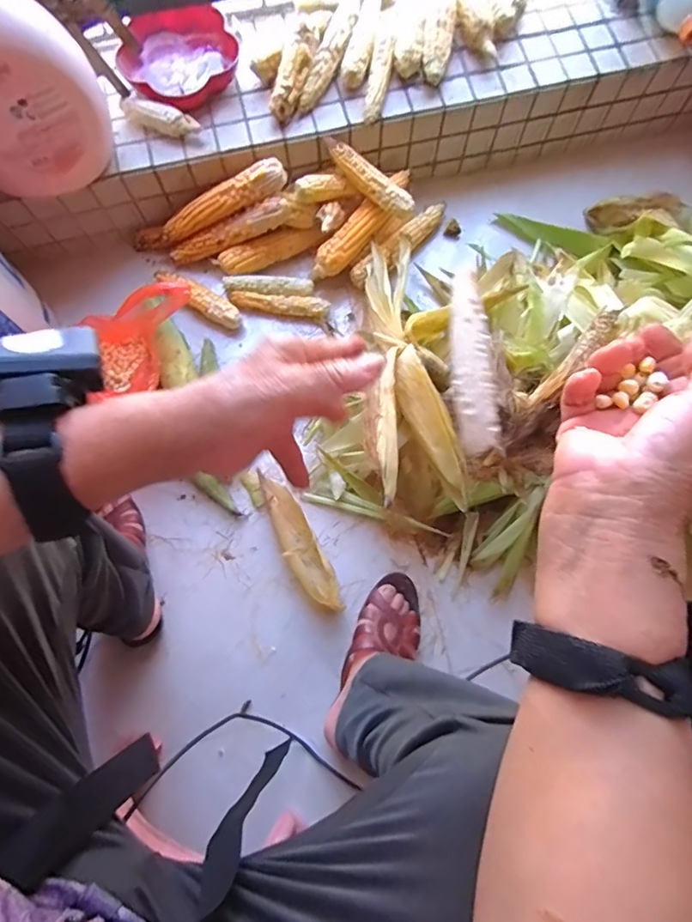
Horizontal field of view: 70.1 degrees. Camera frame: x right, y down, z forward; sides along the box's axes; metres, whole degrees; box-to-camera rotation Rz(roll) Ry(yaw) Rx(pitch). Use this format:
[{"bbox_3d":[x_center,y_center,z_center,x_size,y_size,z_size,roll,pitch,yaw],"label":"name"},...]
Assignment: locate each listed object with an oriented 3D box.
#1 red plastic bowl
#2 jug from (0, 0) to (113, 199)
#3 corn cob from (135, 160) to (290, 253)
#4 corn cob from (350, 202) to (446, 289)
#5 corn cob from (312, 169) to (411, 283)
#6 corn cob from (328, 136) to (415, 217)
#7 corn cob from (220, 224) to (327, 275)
[{"bbox_3d":[-0.248,-0.606,0.749,0.165,0.060,0.165,0,75,0],"label":"red plastic bowl"},{"bbox_3d":[-0.411,-0.456,0.582,0.204,0.281,0.094,-37,78,-10],"label":"jug"},{"bbox_3d":[-0.223,-0.394,0.778,0.281,0.036,0.038,-16,74,20],"label":"corn cob"},{"bbox_3d":[0.090,-0.359,0.821,0.038,0.041,0.212,43,79,10],"label":"corn cob"},{"bbox_3d":[0.030,-0.379,0.792,0.046,0.044,0.225,38,78,9],"label":"corn cob"},{"bbox_3d":[0.035,-0.426,0.747,0.153,0.027,0.033,36,77,-8],"label":"corn cob"},{"bbox_3d":[-0.121,-0.345,0.807,0.167,0.039,0.034,-22,76,-6],"label":"corn cob"}]

